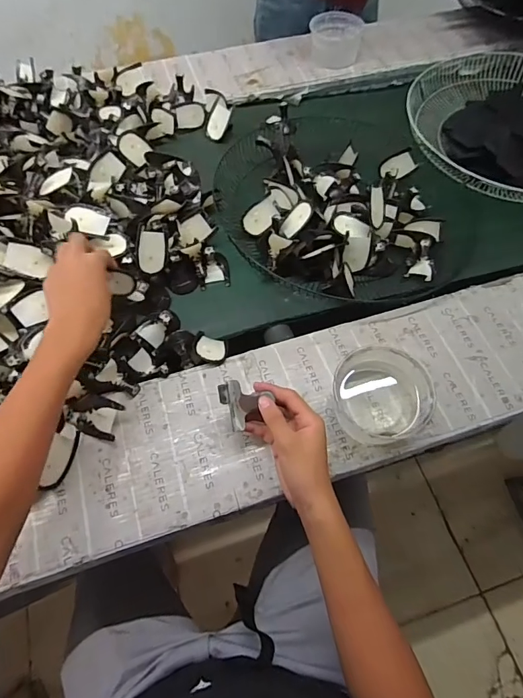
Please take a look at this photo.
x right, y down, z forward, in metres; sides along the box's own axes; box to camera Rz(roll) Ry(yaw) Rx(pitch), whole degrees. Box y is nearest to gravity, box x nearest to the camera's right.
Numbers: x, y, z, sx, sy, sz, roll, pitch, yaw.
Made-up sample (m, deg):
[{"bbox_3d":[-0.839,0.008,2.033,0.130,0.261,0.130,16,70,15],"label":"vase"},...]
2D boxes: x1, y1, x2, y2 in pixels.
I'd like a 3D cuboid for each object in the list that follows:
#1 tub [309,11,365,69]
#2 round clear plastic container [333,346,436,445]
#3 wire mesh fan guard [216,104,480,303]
[{"bbox_3d":[0.168,-0.697,0.970,0.113,0.070,0.118,0,60,0],"label":"tub"},{"bbox_3d":[0.150,0.058,0.530,0.102,0.057,0.114,-28,64,-15],"label":"round clear plastic container"},{"bbox_3d":[0.162,-0.280,0.758,0.437,0.077,0.451,30,64,16],"label":"wire mesh fan guard"}]

